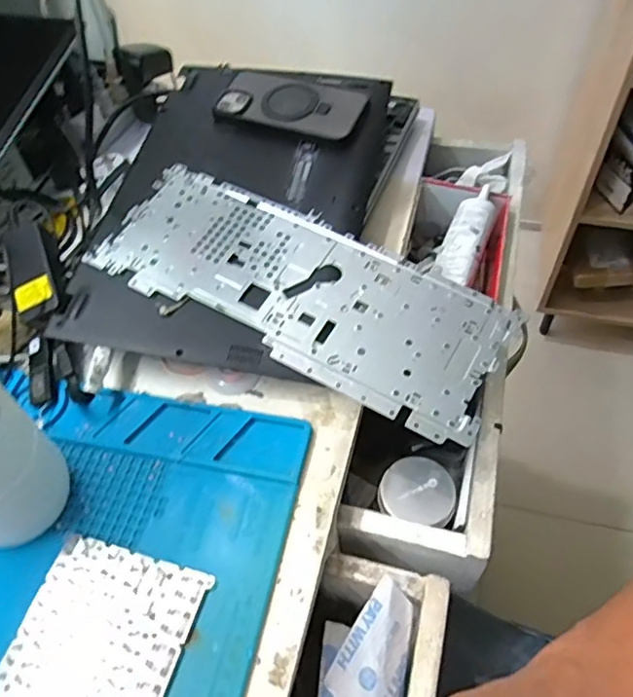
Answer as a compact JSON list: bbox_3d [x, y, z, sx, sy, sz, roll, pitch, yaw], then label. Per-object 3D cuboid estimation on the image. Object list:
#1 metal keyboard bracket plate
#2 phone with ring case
[{"bbox_3d":[-0.018,-0.053,0.469,0.339,0.006,0.131,26,64,16],"label":"metal keyboard bracket plate"},{"bbox_3d":[-0.026,-0.247,0.573,0.143,0.010,0.074,15,55,16],"label":"phone with ring case"}]

